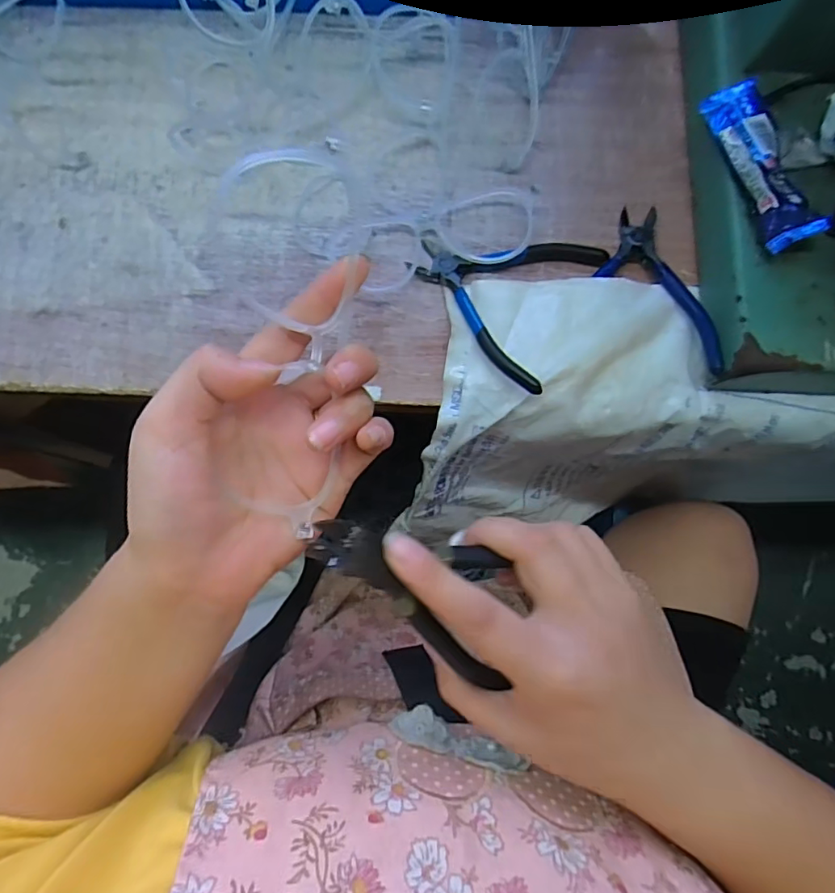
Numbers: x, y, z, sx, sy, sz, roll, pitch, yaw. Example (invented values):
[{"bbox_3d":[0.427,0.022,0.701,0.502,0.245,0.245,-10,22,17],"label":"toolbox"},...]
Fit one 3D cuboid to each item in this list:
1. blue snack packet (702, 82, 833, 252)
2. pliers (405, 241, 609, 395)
[{"bbox_3d":[0.205,-0.169,0.316,0.035,0.021,0.115,-12,79,-4],"label":"blue snack packet"},{"bbox_3d":[0.051,-0.105,0.339,0.108,0.028,0.115,30,81,5],"label":"pliers"}]

